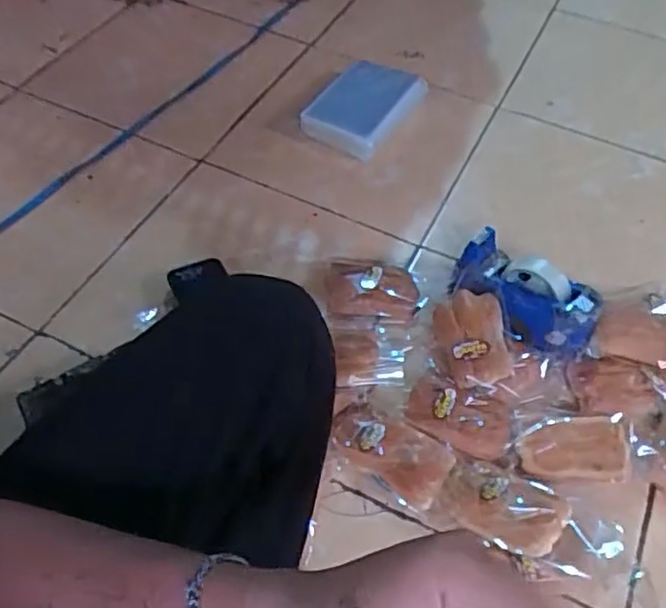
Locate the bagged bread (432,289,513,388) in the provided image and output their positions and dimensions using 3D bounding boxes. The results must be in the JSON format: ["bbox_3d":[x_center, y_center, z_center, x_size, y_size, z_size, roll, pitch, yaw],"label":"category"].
[{"bbox_3d":[0.186,0.047,0.862,0.084,0.050,0.131,-3,54,-6],"label":"bagged bread"}]

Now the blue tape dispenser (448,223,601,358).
[{"bbox_3d":[0.258,-0.003,0.886,0.089,0.104,0.202,-36,64,-25],"label":"blue tape dispenser"}]

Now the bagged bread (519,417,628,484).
[{"bbox_3d":[0.291,0.176,0.790,0.130,0.027,0.076,0,54,-3],"label":"bagged bread"}]

